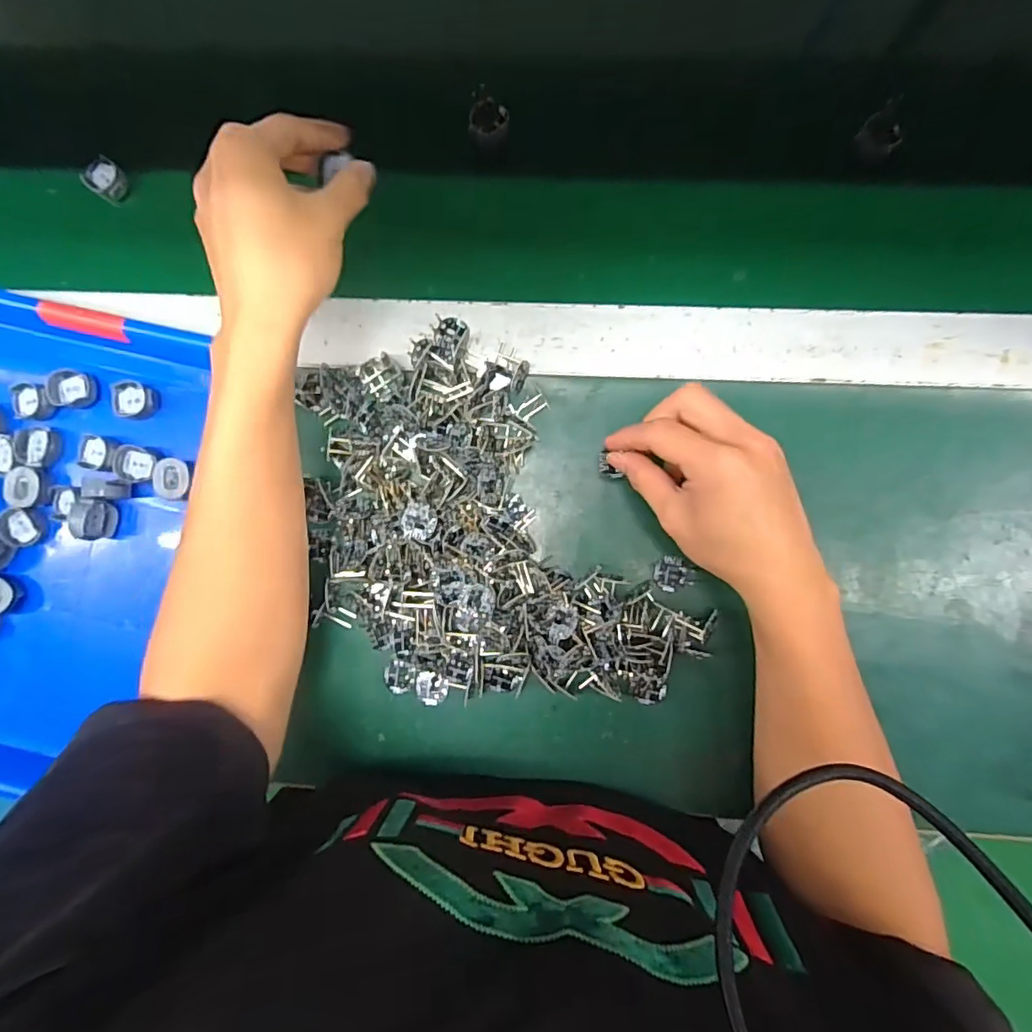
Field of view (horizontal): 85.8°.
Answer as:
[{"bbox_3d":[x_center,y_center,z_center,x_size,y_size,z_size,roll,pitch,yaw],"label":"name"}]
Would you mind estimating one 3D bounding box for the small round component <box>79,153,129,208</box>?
[{"bbox_3d":[-0.301,-0.248,0.410,0.023,0.018,0.025,0,88,2],"label":"small round component"}]

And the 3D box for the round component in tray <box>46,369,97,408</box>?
[{"bbox_3d":[-0.313,-0.089,0.390,0.028,0.009,0.025,11,89,2],"label":"round component in tray"}]

